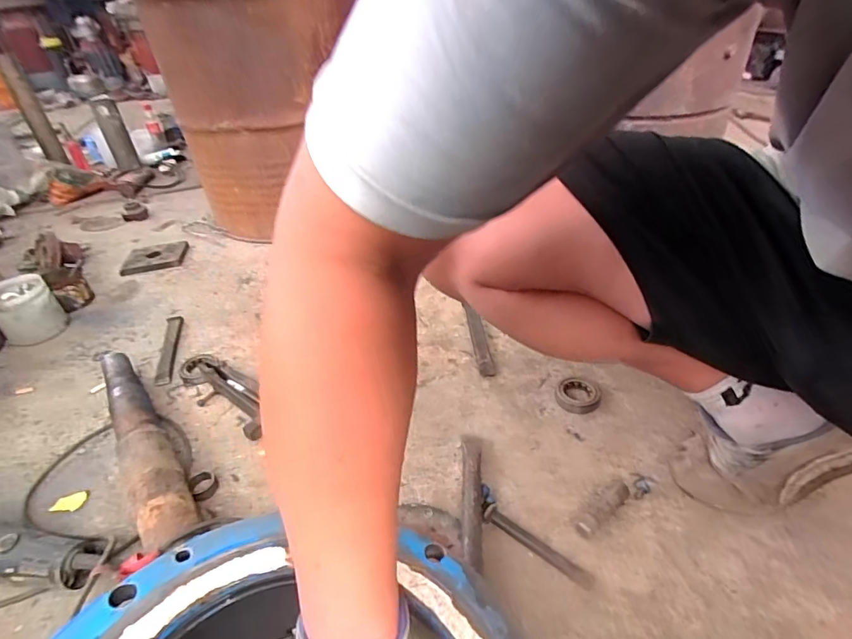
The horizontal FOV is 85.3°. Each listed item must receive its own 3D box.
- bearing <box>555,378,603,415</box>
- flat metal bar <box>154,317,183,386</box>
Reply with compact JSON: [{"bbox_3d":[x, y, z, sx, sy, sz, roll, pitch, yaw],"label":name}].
[{"bbox_3d":[0.251,0.124,0.765,0.070,0.021,0.070,-3,35,2],"label":"bearing"},{"bbox_3d":[-0.522,0.060,0.942,0.027,0.019,0.217,-13,35,-12],"label":"flat metal bar"}]

